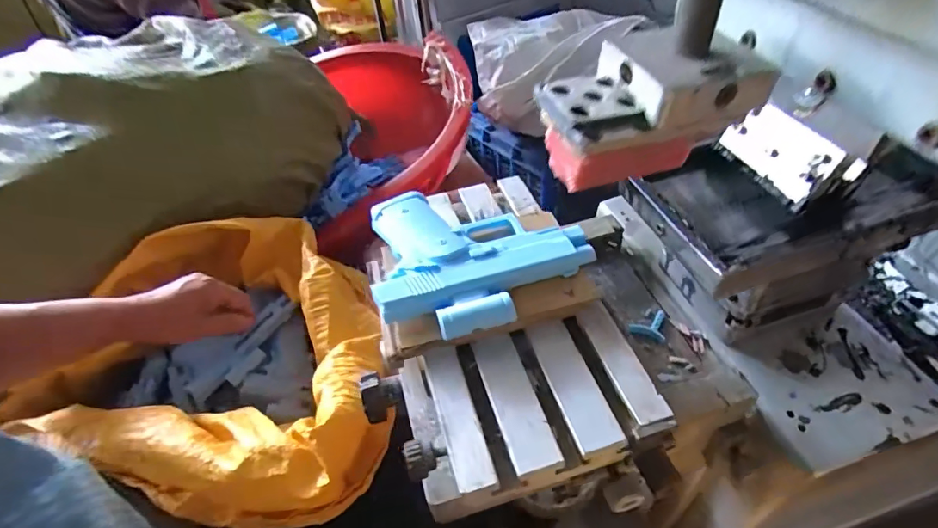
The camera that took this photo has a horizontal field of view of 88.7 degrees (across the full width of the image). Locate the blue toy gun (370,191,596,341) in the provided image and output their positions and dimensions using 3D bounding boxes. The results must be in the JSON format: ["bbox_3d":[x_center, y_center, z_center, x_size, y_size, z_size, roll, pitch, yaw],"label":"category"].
[{"bbox_3d":[0.008,-0.009,0.315,0.137,0.020,0.112,-11,46,-3],"label":"blue toy gun"}]

